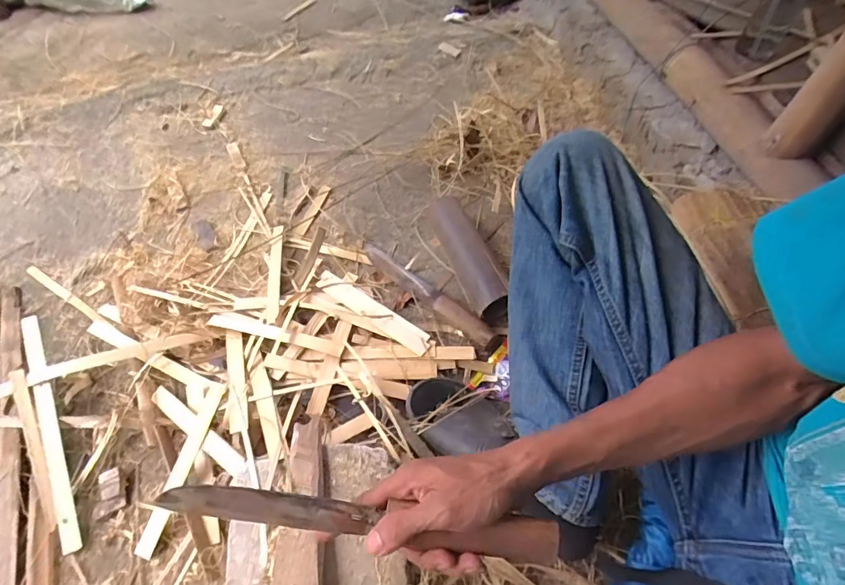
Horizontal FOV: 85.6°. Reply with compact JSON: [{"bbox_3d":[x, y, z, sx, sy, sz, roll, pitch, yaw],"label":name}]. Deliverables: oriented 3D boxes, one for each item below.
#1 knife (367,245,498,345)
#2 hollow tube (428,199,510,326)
[{"bbox_3d":[0.004,-0.005,0.792,0.294,0.033,0.037,38,62,22],"label":"knife"},{"bbox_3d":[0.084,-0.062,0.809,0.073,0.070,0.251,-18,58,-13],"label":"hollow tube"}]

